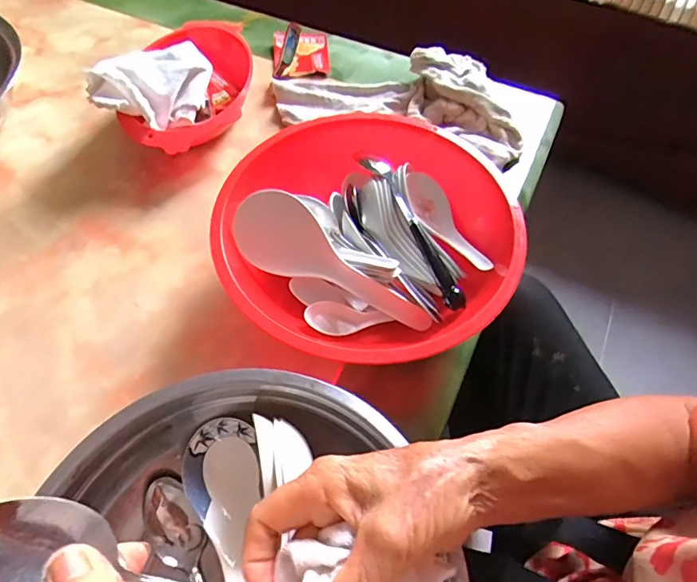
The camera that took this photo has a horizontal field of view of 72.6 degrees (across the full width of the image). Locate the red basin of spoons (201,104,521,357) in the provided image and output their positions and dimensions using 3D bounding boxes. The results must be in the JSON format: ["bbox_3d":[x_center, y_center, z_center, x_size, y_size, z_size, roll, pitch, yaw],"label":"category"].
[{"bbox_3d":[0.014,-0.045,0.423,0.246,0.079,0.249,0,60,0],"label":"red basin of spoons"}]

